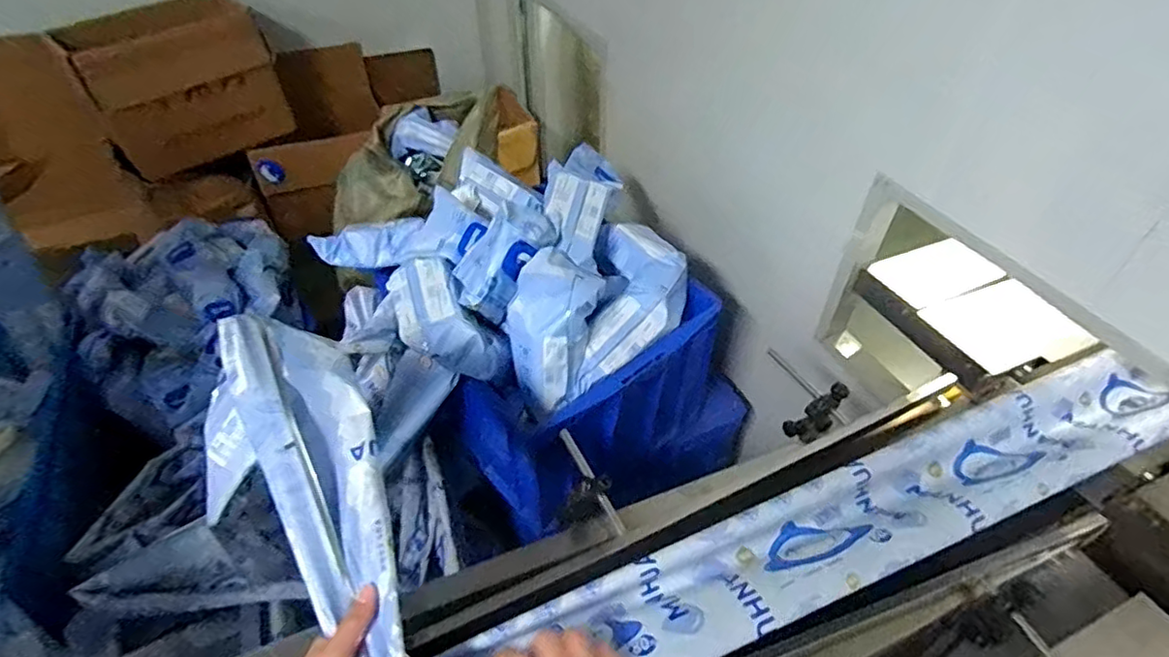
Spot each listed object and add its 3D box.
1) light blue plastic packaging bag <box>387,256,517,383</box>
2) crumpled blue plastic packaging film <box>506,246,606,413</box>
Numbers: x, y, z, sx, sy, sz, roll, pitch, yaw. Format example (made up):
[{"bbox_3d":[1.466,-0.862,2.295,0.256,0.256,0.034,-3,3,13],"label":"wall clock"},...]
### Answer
[{"bbox_3d":[-0.239,-0.011,1.045,0.269,0.085,0.134,48,59,6],"label":"light blue plastic packaging bag"},{"bbox_3d":[-0.062,0.010,1.051,0.139,0.273,0.080,16,10,12],"label":"crumpled blue plastic packaging film"}]

